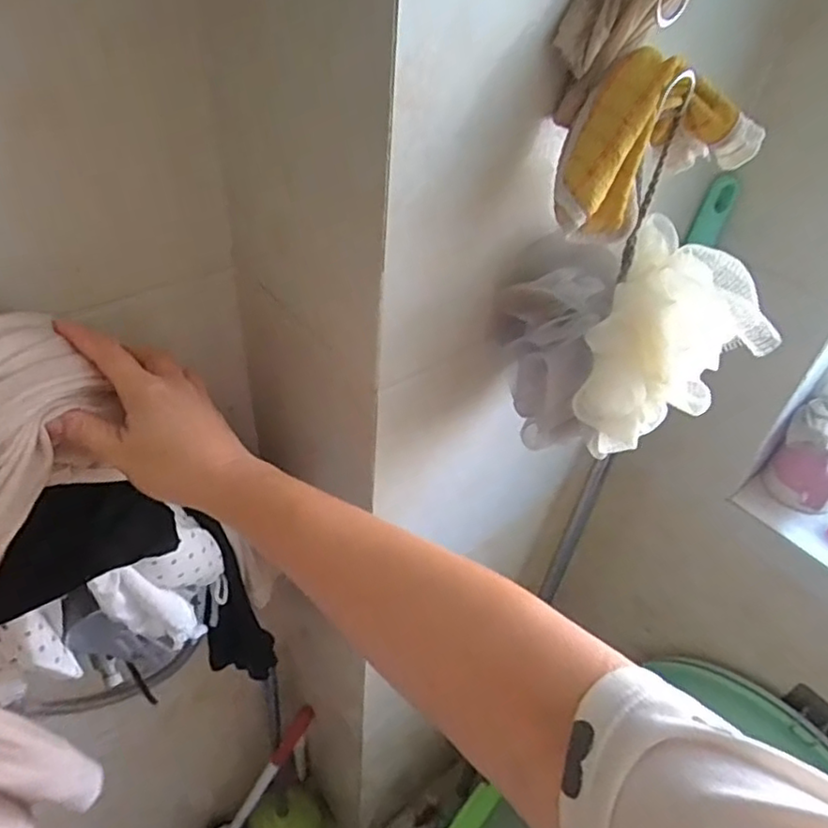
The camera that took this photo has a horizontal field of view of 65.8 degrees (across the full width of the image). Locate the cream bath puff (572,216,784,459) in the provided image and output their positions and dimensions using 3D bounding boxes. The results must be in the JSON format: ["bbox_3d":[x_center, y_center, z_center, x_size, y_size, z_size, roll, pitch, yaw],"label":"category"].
[{"bbox_3d":[0.172,-0.047,0.446,0.095,0.125,0.107,12,44,8],"label":"cream bath puff"}]

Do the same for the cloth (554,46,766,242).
[{"bbox_3d":[0.144,-0.162,0.394,0.129,0.098,0.051,-13,46,-18],"label":"cloth"}]

